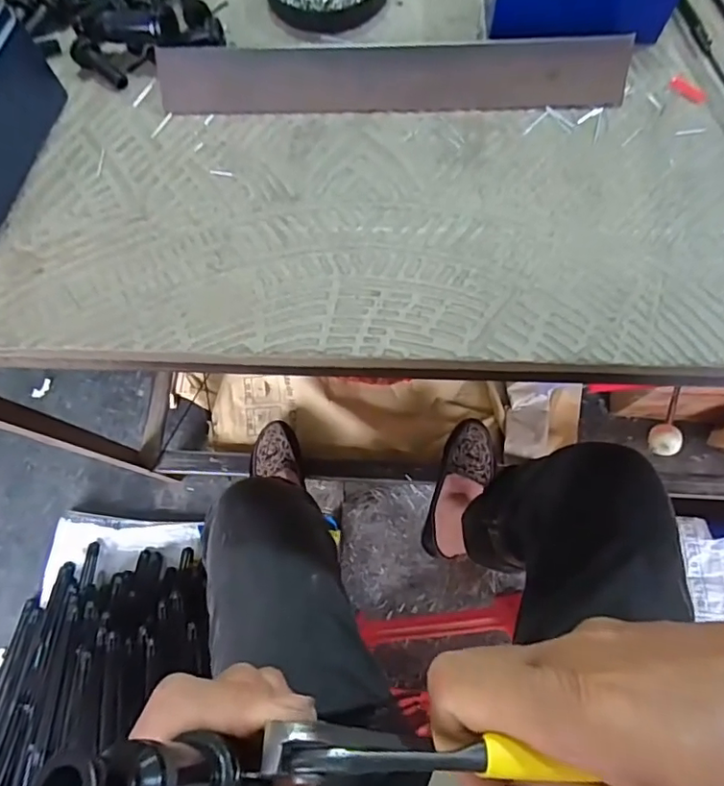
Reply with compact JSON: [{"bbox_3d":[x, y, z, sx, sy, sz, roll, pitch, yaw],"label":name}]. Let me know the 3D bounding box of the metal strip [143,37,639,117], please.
[{"bbox_3d":[0.018,-0.192,0.336,0.280,0.036,0.005,0,29,2],"label":"metal strip"}]

